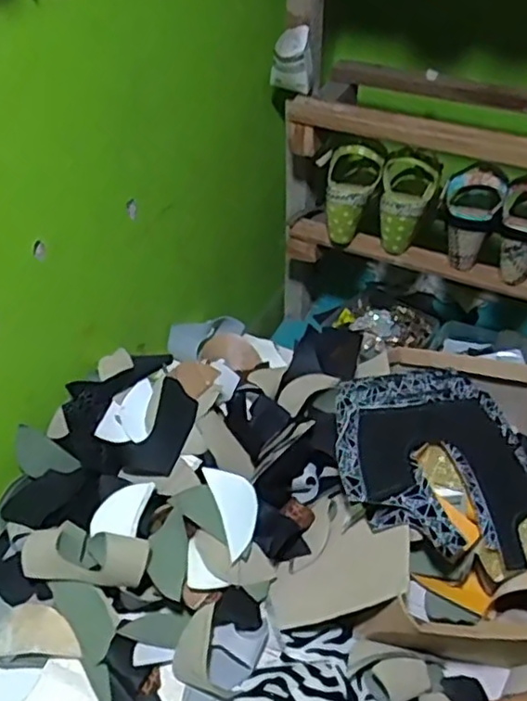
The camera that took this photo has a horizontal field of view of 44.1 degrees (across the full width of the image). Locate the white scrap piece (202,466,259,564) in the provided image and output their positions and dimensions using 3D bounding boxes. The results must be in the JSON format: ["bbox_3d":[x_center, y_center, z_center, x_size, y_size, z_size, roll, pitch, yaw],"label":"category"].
[{"bbox_3d":[-0.028,0.164,0.690,0.045,0.011,0.104,-26,49,4],"label":"white scrap piece"}]

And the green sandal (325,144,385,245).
[{"bbox_3d":[0.129,-0.230,0.954,0.076,0.133,0.066,8,43,8],"label":"green sandal"}]

